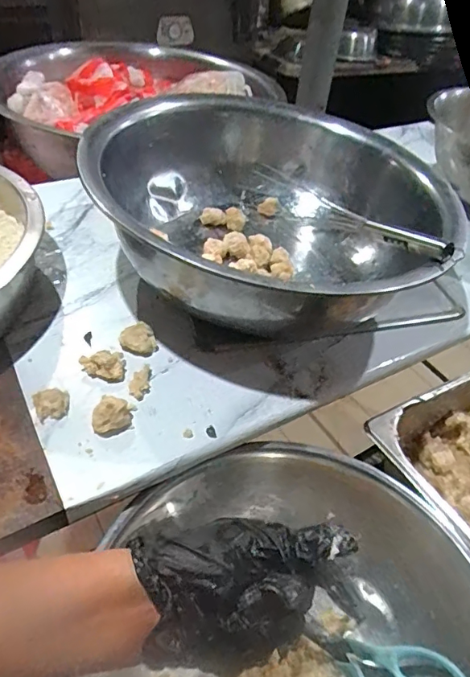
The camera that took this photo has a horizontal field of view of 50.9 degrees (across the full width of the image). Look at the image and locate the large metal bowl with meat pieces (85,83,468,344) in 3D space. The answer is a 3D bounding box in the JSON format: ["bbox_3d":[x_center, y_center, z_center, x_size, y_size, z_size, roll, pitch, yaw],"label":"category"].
[{"bbox_3d":[0.046,-0.144,0.572,0.386,0.135,0.387,3,44,-3],"label":"large metal bowl with meat pieces"}]

